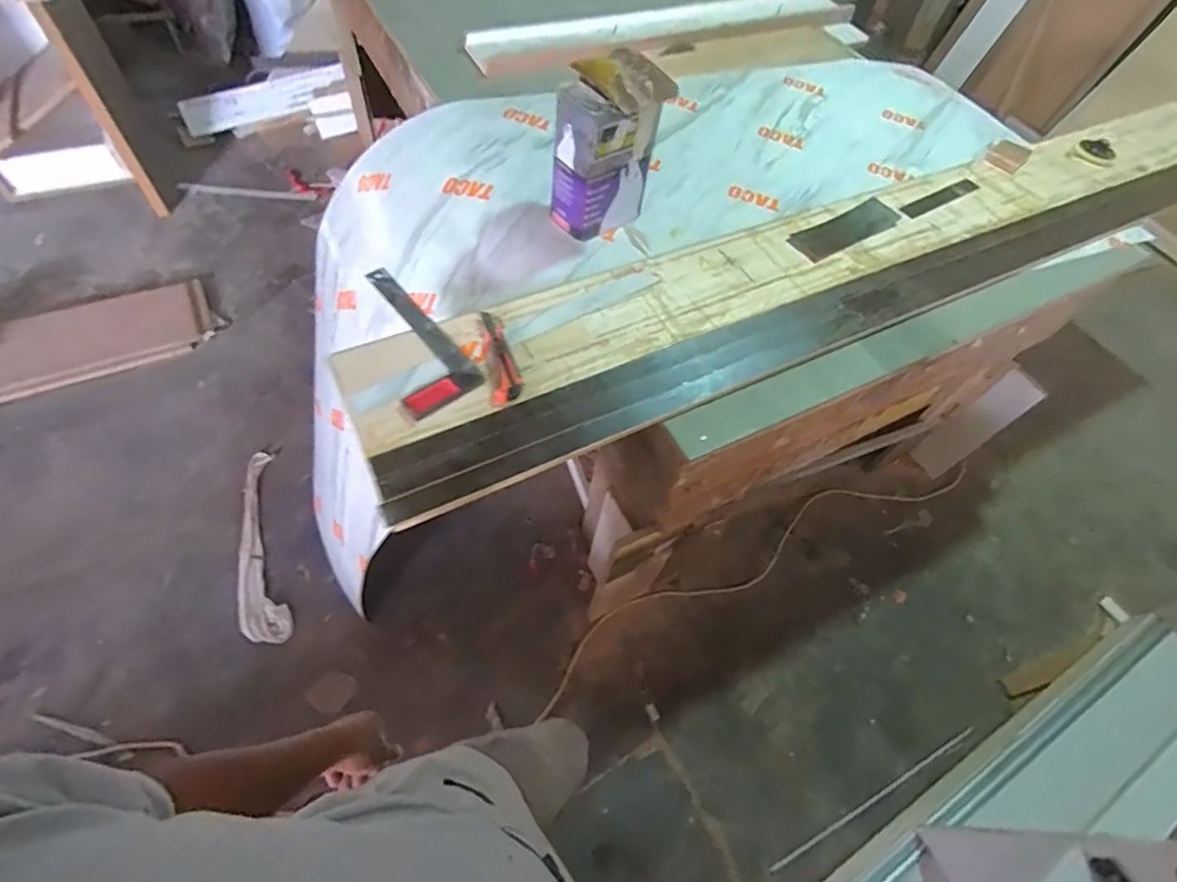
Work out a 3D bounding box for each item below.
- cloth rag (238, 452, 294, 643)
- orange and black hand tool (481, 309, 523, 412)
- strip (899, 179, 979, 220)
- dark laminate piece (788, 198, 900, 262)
[{"bbox_3d":[-0.922,0.285,1.551,0.119,0.018,0.567,-17,61,-14],"label":"cloth rag"},{"bbox_3d":[-0.138,-0.132,0.862,0.047,0.017,0.179,-8,58,-11],"label":"orange and black hand tool"},{"bbox_3d":[0.782,-0.538,1.234,0.265,0.004,0.040,-28,66,-24],"label":"strip"},{"bbox_3d":[0.525,-0.431,1.134,0.277,0.019,0.088,-30,65,-23],"label":"dark laminate piece"}]

